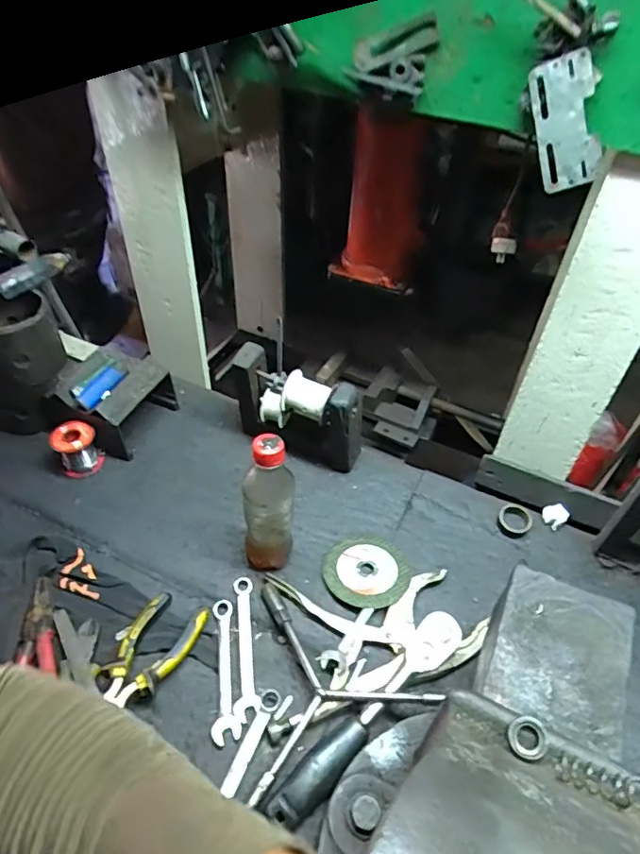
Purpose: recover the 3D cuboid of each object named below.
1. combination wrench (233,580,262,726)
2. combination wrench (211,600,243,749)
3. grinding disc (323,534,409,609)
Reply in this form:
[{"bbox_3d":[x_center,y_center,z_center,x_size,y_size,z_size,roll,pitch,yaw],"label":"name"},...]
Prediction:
[{"bbox_3d":[-0.076,0.222,0.555,0.023,0.012,0.141,-4,46,-7],"label":"combination wrench"},{"bbox_3d":[-0.095,0.242,0.549,0.027,0.006,0.142,-4,46,-7],"label":"combination wrench"},{"bbox_3d":[0.054,0.165,0.626,0.094,0.010,0.093,2,46,-2],"label":"grinding disc"}]

